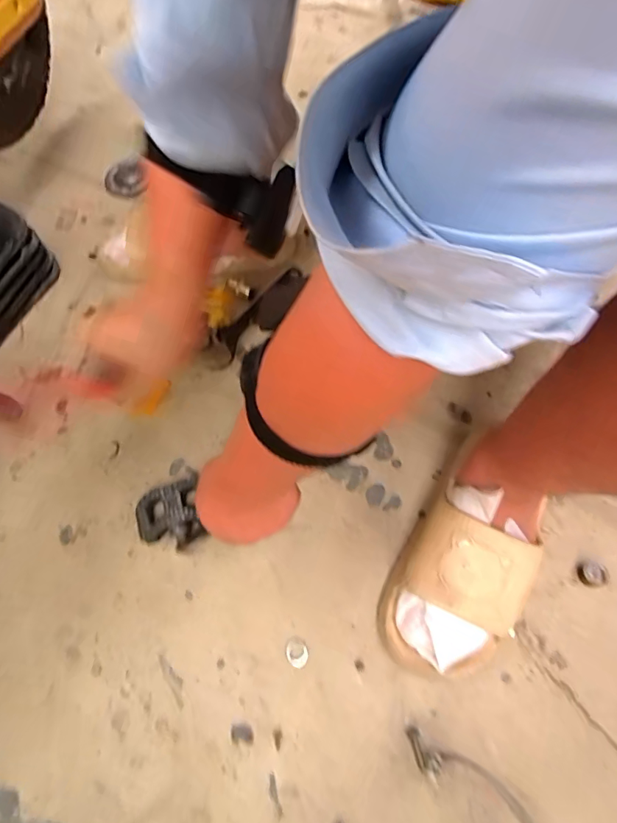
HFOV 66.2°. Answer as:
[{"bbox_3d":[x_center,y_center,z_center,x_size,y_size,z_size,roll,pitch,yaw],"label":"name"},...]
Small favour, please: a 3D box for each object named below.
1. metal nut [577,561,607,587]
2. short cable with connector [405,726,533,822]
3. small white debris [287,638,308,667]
[{"bbox_3d":[0.291,0.168,0.487,0.027,0.011,0.025,-6,63,-1],"label":"metal nut"},{"bbox_3d":[0.158,0.338,0.405,0.170,0.007,0.036,35,69,18],"label":"short cable with connector"},{"bbox_3d":[-0.012,0.238,0.467,0.021,0.004,0.027,-26,65,-11],"label":"small white debris"}]

